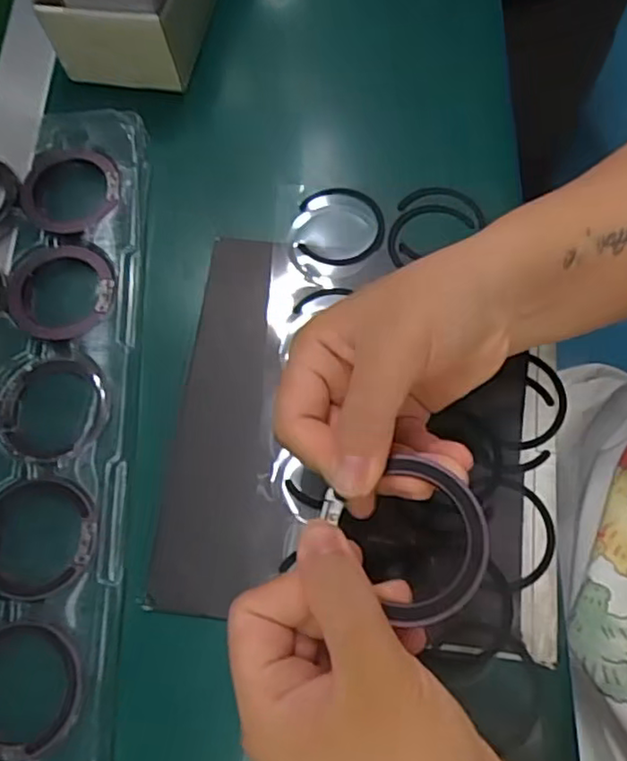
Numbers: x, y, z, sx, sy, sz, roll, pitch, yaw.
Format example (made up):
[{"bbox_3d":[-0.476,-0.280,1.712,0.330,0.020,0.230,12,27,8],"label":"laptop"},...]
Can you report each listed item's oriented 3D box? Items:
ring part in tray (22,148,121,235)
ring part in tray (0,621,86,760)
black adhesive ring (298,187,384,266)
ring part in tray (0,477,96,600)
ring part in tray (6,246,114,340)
[{"bbox_3d":[-0.143,-0.112,0.376,0.058,0.006,0.056,0,69,1],"label":"ring part in tray"},{"bbox_3d":[-0.133,0.138,0.283,0.061,0.004,0.055,0,69,1],"label":"ring part in tray"},{"bbox_3d":[0.016,-0.091,0.370,0.049,0.006,0.054,1,69,2],"label":"black adhesive ring"},{"bbox_3d":[-0.137,0.075,0.308,0.061,0.004,0.057,2,69,2],"label":"ring part in tray"},{"bbox_3d":[-0.142,-0.050,0.355,0.059,0.004,0.057,-3,69,0],"label":"ring part in tray"}]

